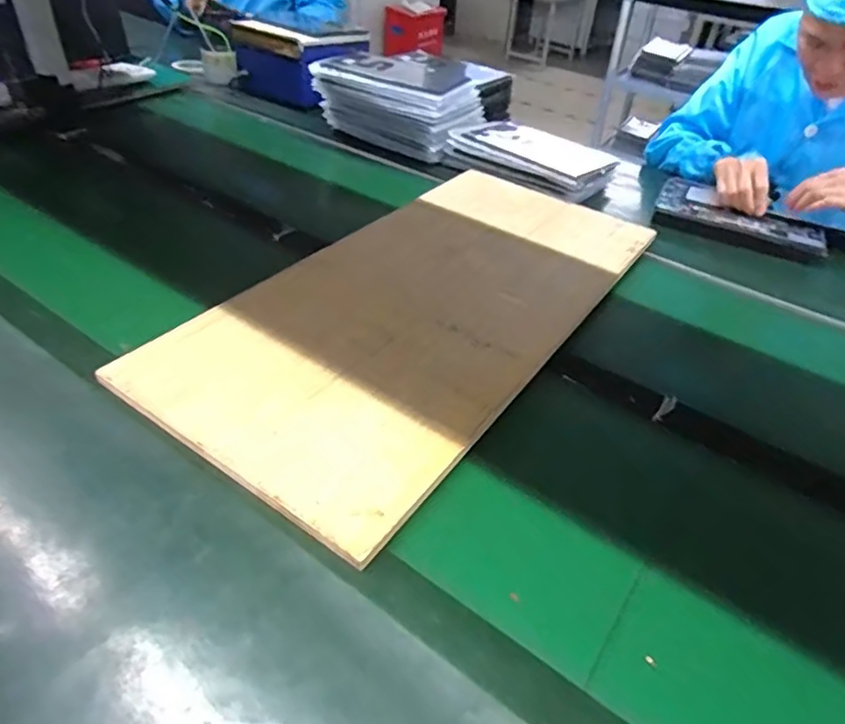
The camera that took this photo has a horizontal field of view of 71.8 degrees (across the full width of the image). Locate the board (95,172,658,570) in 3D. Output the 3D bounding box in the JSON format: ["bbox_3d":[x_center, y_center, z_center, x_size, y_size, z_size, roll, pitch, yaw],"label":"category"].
[{"bbox_3d":[0.017,-0.088,0.737,0.339,0.015,0.691,29,46,23],"label":"board"}]

